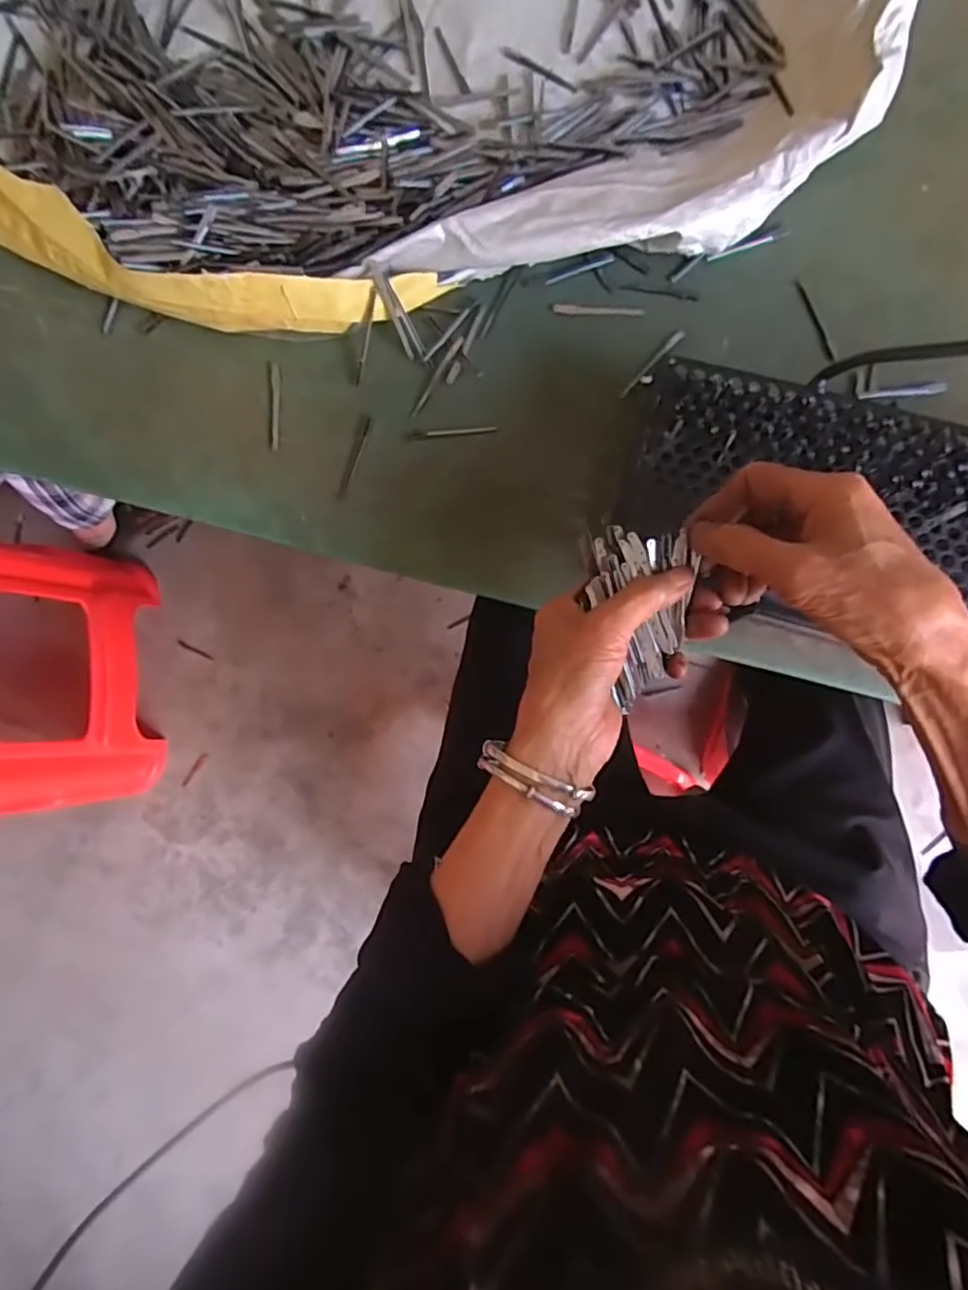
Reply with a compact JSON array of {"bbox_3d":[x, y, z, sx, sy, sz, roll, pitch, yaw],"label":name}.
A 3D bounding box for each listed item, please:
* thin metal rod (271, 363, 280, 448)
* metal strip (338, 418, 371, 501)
[{"bbox_3d":[-0.155,-0.178,0.468,0.007,0.004,0.065,-2,85,1],"label":"thin metal rod"},{"bbox_3d":[-0.096,-0.139,0.465,0.007,0.004,0.062,20,89,3],"label":"metal strip"}]

